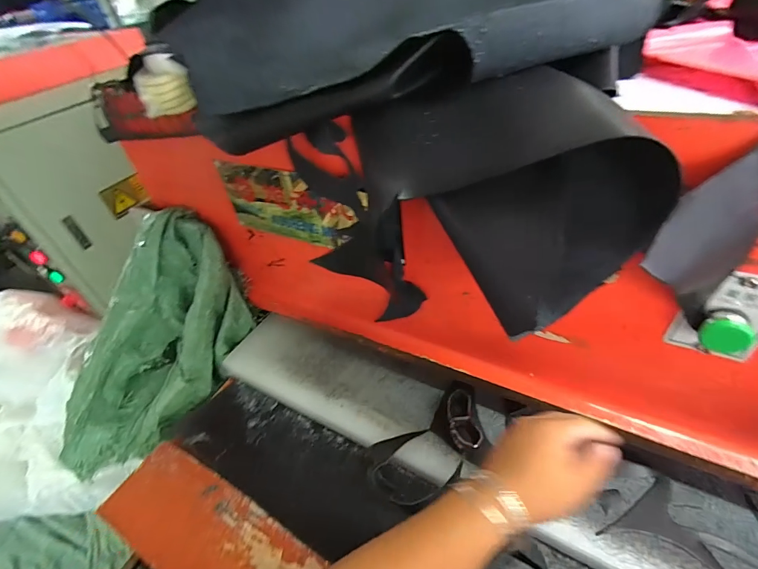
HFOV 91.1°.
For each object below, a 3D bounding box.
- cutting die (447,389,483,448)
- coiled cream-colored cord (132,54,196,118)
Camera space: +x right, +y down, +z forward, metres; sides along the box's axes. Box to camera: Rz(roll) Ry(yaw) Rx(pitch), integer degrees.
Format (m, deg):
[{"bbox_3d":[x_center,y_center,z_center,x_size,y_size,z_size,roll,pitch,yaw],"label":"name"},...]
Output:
[{"bbox_3d":[0.111,0.183,0.498,0.034,0.035,0.080,-8,41,-1],"label":"cutting die"},{"bbox_3d":[-0.232,-0.212,0.398,0.051,0.050,0.042,-25,44,-20],"label":"coiled cream-colored cord"}]

